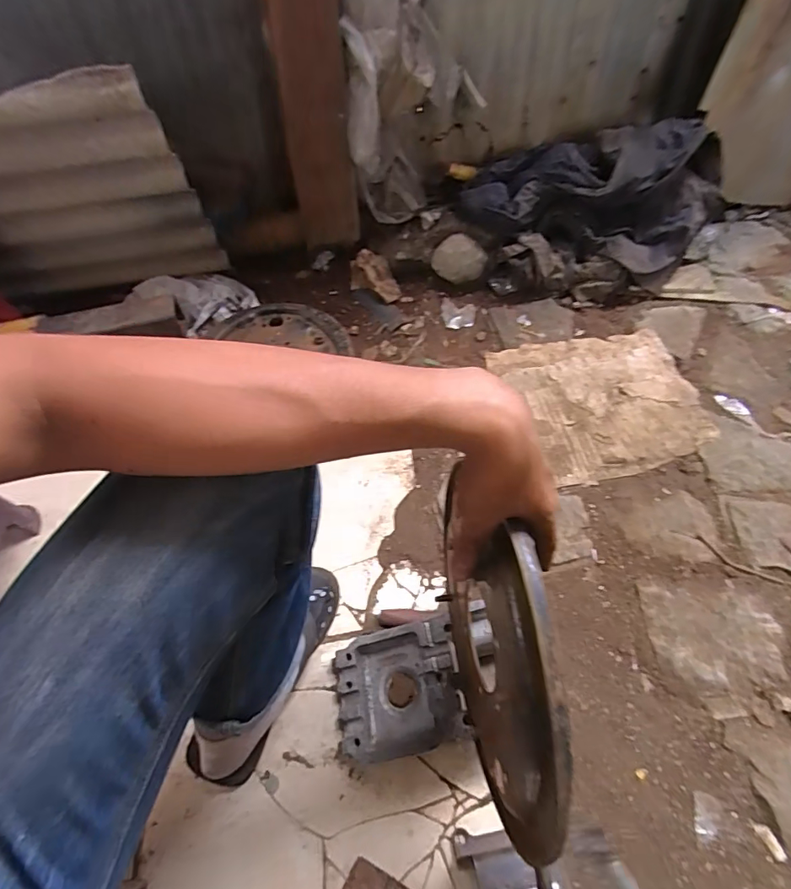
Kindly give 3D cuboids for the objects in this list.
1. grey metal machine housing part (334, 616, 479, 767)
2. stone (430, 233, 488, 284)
[{"bbox_3d":[0.005,0.298,0.586,0.164,0.044,0.137,-20,53,13],"label":"grey metal machine housing part"},{"bbox_3d":[0.131,-0.372,0.996,0.108,0.093,0.057,0,55,2],"label":"stone"}]

